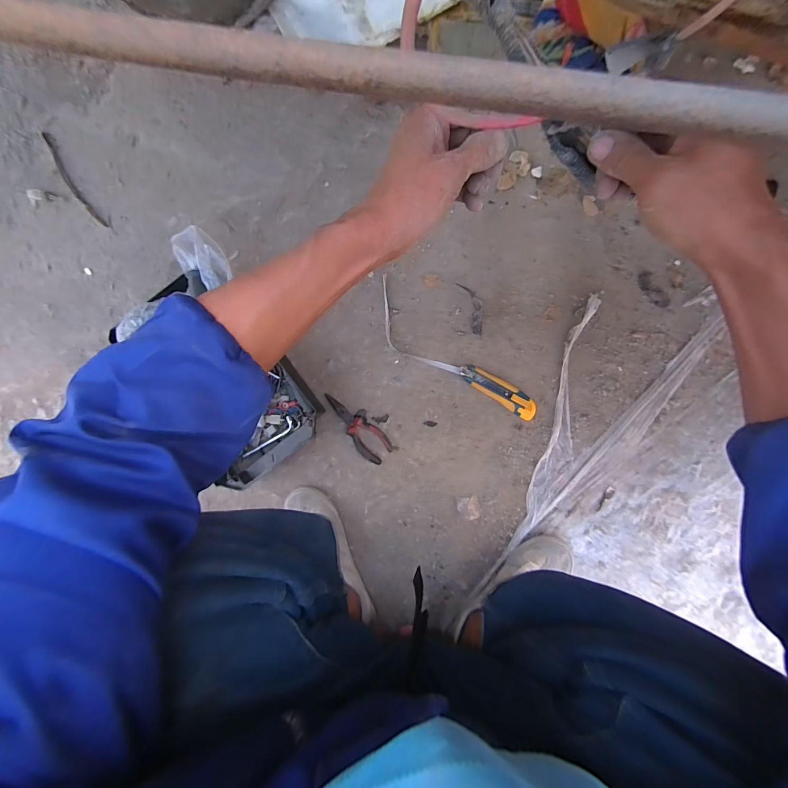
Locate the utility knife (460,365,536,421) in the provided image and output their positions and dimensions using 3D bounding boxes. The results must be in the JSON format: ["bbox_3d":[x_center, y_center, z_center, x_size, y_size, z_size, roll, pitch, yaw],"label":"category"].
[{"bbox_3d":[0.191,-0.007,0.632,0.150,0.023,0.039,33,91,3],"label":"utility knife"}]

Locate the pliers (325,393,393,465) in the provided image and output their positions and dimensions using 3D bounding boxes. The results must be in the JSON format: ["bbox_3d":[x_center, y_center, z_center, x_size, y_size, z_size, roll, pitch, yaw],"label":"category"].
[{"bbox_3d":[-0.072,0.062,0.632,0.155,0.012,0.053,44,91,3],"label":"pliers"}]

